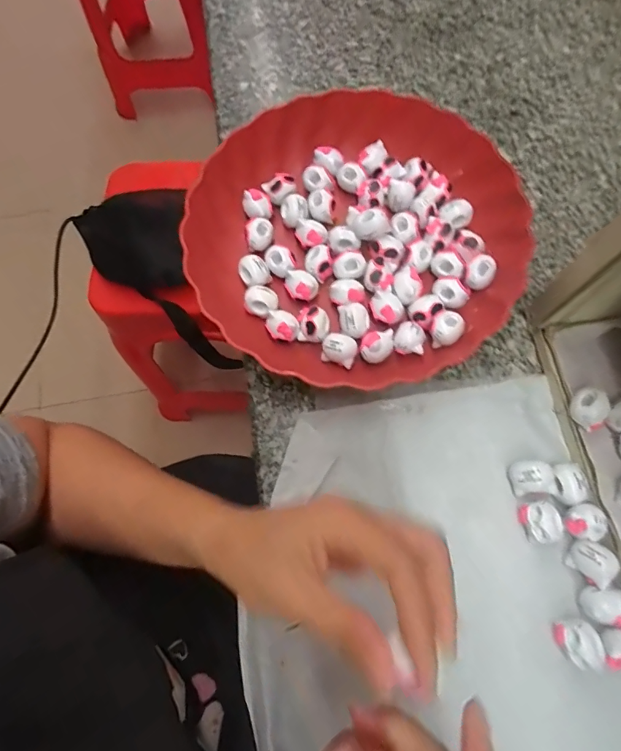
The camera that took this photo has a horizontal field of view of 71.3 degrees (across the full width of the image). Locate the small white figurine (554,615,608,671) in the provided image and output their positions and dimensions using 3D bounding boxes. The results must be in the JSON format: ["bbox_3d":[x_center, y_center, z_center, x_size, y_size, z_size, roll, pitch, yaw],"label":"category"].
[{"bbox_3d":[0.158,0.158,0.255,0.020,0.020,0.024,-19,72,-4],"label":"small white figurine"}]

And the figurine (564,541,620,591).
[{"bbox_3d":[0.173,0.115,0.265,0.020,0.020,0.024,-37,75,-10],"label":"figurine"}]

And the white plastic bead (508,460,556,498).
[{"bbox_3d":[0.144,0.067,0.281,0.026,0.018,0.022,0,72,2],"label":"white plastic bead"}]

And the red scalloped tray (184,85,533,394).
[{"bbox_3d":[0.035,-0.106,0.331,0.237,0.049,0.235,43,78,14],"label":"red scalloped tray"}]

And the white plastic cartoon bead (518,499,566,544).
[{"bbox_3d":[0.146,0.093,0.274,0.017,0.021,0.025,-21,73,-5],"label":"white plastic cartoon bead"}]

